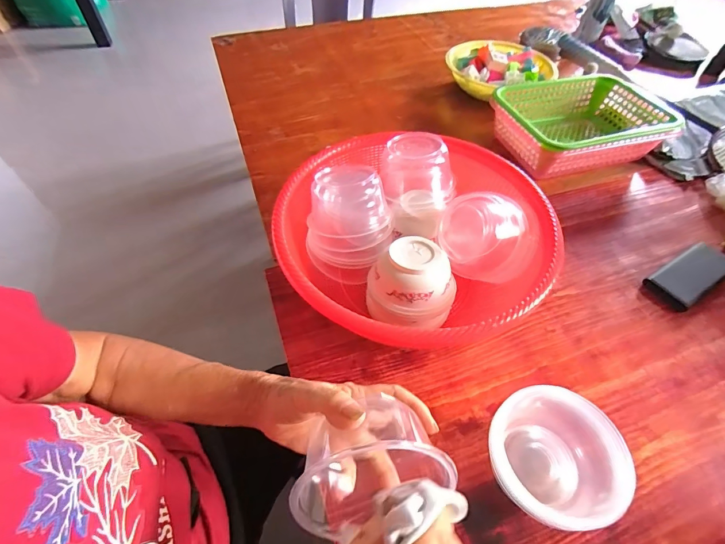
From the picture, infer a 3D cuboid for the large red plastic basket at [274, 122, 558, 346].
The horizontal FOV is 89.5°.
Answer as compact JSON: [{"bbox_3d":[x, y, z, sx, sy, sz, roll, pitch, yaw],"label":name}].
[{"bbox_3d":[0.057,-0.038,0.491,0.329,0.136,0.334,-23,57,-19],"label":"large red plastic basket"}]

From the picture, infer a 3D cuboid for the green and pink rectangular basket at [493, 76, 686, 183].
[{"bbox_3d":[0.418,-0.283,0.716,0.297,0.092,0.209,-12,53,-10],"label":"green and pink rectangular basket"}]

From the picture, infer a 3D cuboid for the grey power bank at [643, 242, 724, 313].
[{"bbox_3d":[0.484,0.005,0.540,0.140,0.018,0.062,-26,57,-20],"label":"grey power bank"}]

